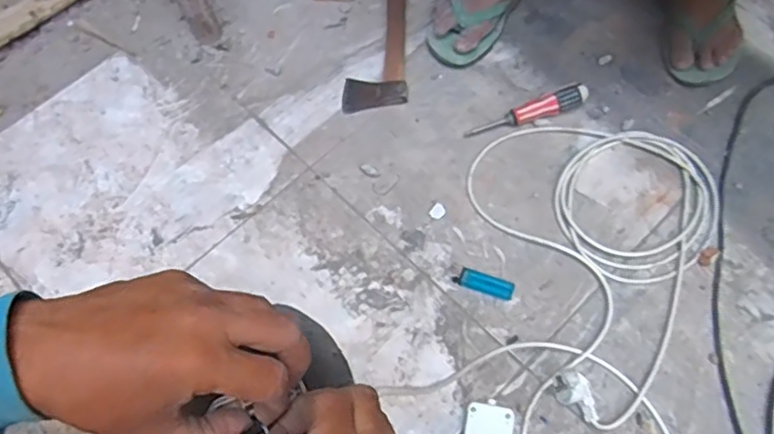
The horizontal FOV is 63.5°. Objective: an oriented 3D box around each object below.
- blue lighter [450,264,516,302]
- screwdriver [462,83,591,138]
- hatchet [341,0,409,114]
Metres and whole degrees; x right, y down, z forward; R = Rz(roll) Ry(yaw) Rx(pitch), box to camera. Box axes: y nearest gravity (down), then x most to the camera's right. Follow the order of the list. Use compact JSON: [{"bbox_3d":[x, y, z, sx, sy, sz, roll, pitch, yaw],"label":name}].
[{"bbox_3d":[0.118,0.081,0.778,0.081,0.007,0.025,19,67,12],"label":"blue lighter"},{"bbox_3d":[0.197,-0.151,0.888,0.174,0.030,0.029,-14,64,-3],"label":"screwdriver"},{"bbox_3d":[-0.003,-0.320,0.987,0.092,0.022,0.364,4,65,6],"label":"hatchet"}]

